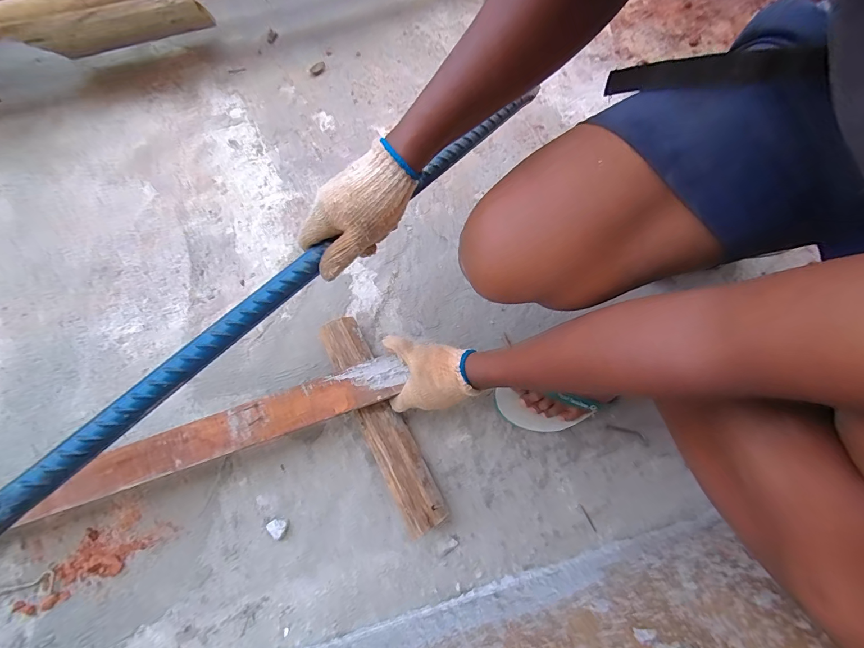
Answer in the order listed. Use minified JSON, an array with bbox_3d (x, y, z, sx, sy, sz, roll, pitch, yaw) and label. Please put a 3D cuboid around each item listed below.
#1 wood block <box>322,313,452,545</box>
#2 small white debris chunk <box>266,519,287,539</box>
[{"bbox_3d":[-0.077,0.143,0.595,0.067,0.059,0.338,-27,78,-7],"label":"wood block"},{"bbox_3d":[-0.232,0.304,0.575,0.029,0.012,0.025,13,77,3],"label":"small white debris chunk"}]

